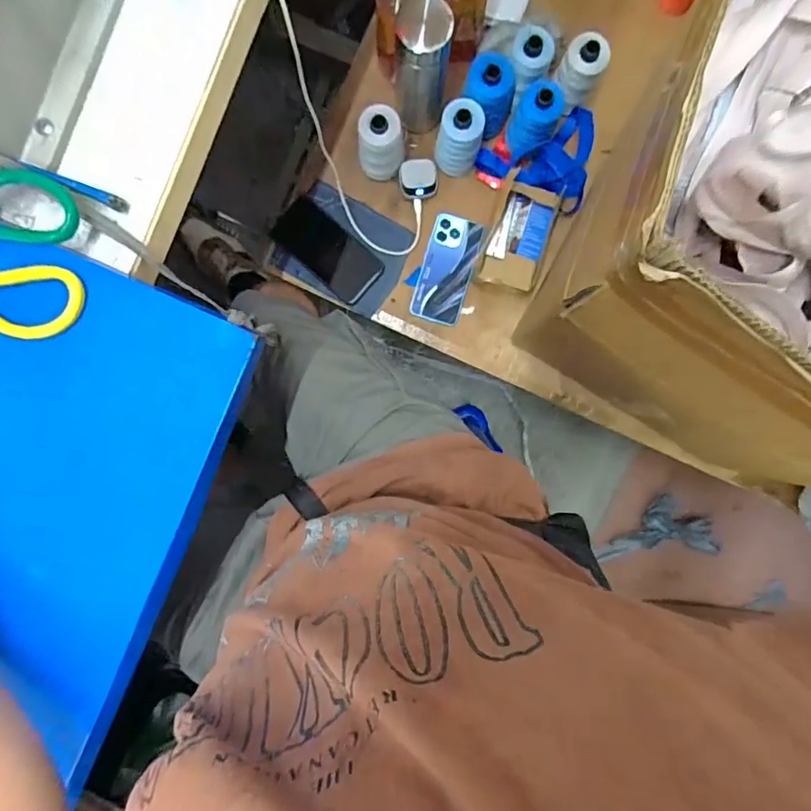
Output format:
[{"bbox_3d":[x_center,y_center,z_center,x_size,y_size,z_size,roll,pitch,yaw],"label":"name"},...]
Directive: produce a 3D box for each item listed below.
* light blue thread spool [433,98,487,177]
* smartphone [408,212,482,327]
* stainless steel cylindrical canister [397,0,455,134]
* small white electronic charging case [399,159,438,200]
[{"bbox_3d":[0.077,-0.384,0.740,0.062,0.104,0.059,7,92,-1],"label":"light blue thread spool"},{"bbox_3d":[0.065,-0.214,0.804,0.079,0.016,0.164,16,94,4],"label":"smartphone"},{"bbox_3d":[0.023,-0.444,0.688,0.065,0.202,0.069,0,92,-1],"label":"stainless steel cylindrical canister"},{"bbox_3d":[0.020,-0.346,0.784,0.057,0.023,0.052,0,92,-1],"label":"small white electronic charging case"}]

